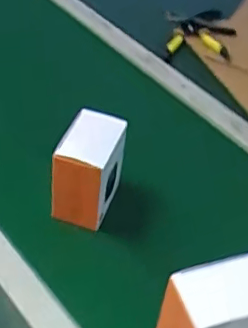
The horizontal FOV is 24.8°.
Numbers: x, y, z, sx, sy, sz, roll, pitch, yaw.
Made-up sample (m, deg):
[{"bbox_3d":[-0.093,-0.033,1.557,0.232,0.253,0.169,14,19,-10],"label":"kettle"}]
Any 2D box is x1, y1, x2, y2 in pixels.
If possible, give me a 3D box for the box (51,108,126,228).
[{"bbox_3d":[-0.045,0.006,0.714,0.066,0.113,0.097,15,44,8],"label":"box"}]

